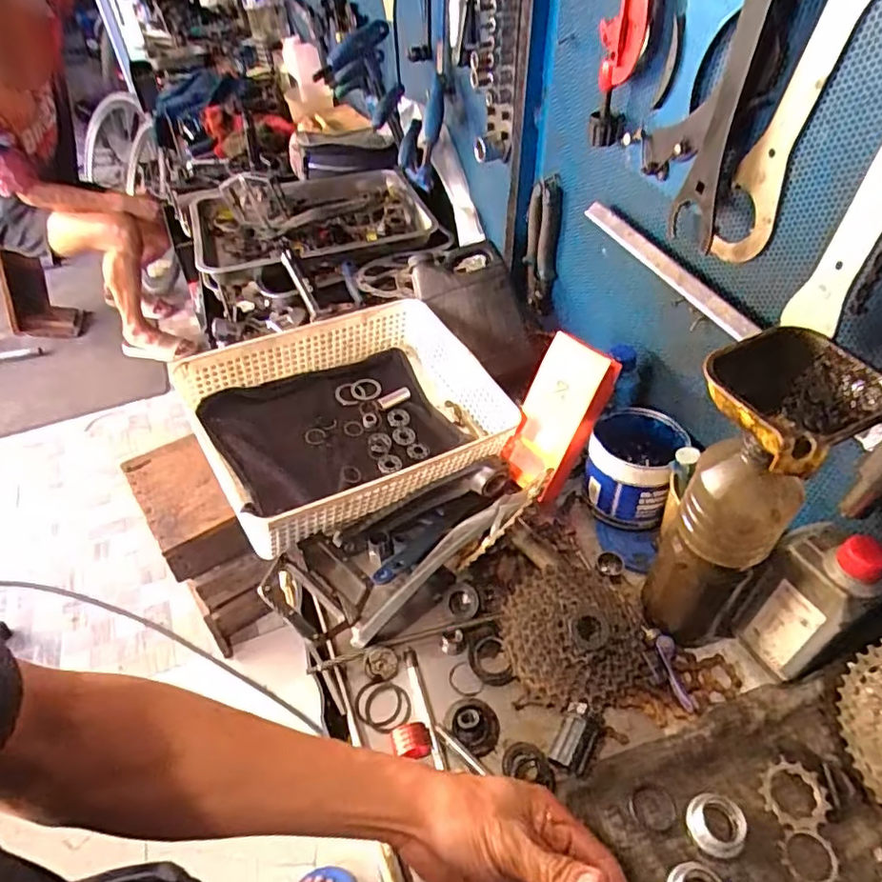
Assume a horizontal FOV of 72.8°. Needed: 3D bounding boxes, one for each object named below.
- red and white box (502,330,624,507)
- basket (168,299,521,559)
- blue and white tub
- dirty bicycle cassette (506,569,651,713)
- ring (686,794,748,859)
[{"bbox_3d":[0.130,-0.027,0.681,0.046,0.181,0.083,-14,42,-46],"label":"red and white box"},{"bbox_3d":[-0.098,-0.029,0.708,0.338,0.112,0.255,-23,50,-19],"label":"basket"},{"bbox_3d":[0.212,0.026,0.668,0.097,0.085,0.111,16,49,16],"label":"blue and white tub"},{"bbox_3d":[0.123,0.177,0.562,0.124,0.050,0.125,-1,46,1],"label":"dirty bicycle cassette"},{"bbox_3d":[0.218,0.303,0.473,0.037,0.025,0.043,-23,50,-19],"label":"ring"}]

